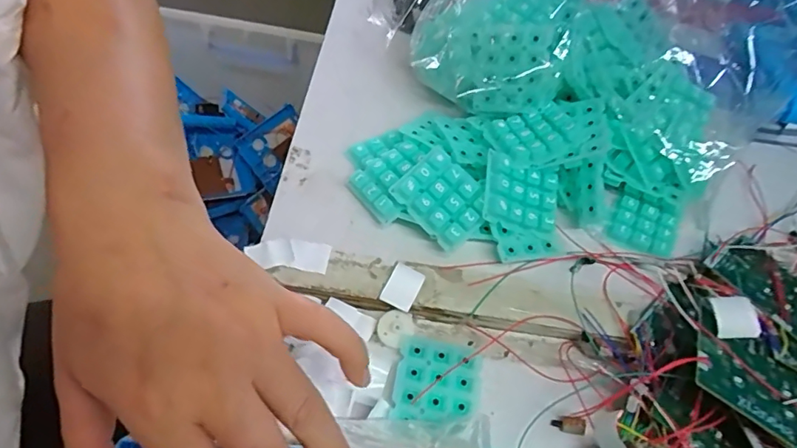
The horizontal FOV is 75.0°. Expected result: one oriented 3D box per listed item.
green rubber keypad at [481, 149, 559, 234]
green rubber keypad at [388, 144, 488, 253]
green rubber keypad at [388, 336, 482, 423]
[{"bbox_3d":[0.083,-0.019,0.348,0.055,0.012,0.045,21,73,-19],"label":"green rubber keypad"},{"bbox_3d":[0.030,-0.017,0.341,0.056,0.009,0.046,45,76,4],"label":"green rubber keypad"},{"bbox_3d":[0.023,0.094,0.306,0.047,0.004,0.050,12,57,2],"label":"green rubber keypad"}]

